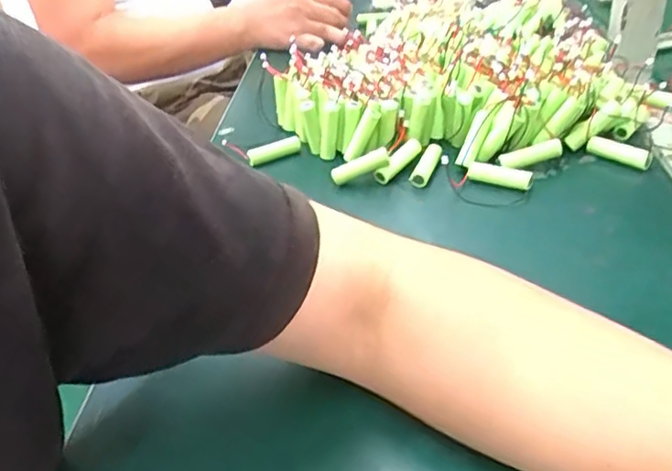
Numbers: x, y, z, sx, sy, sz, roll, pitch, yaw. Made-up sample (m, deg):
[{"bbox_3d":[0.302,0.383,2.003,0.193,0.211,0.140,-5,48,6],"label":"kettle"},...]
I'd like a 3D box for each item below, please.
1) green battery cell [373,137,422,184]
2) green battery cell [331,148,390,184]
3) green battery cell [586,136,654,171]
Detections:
[{"bbox_3d":[0.053,-0.064,0.518,0.017,0.015,0.055,24,58,36],"label":"green battery cell"},{"bbox_3d":[0.021,-0.057,0.514,0.049,0.014,0.014,-22,31,16],"label":"green battery cell"},{"bbox_3d":[0.230,-0.066,0.500,0.016,0.014,0.053,-31,41,-29],"label":"green battery cell"}]

